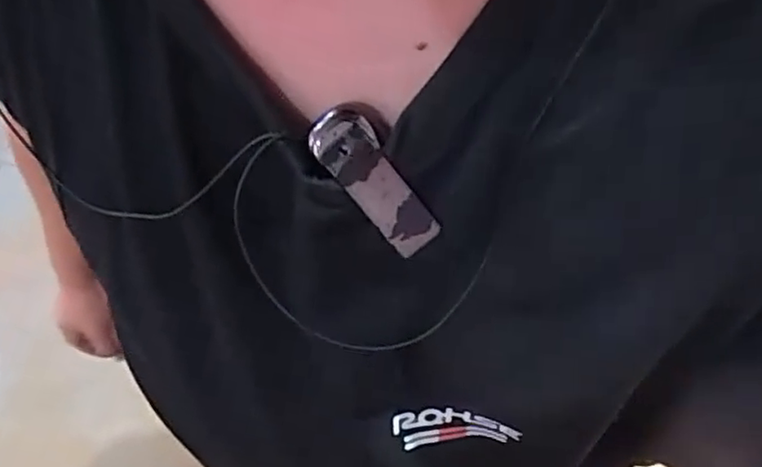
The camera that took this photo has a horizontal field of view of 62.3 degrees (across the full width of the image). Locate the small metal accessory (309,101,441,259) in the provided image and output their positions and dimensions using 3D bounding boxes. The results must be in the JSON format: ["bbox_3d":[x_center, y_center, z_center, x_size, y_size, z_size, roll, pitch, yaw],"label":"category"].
[{"bbox_3d":[-0.001,-0.019,0.210,0.025,0.013,0.055,-35,91,-16],"label":"small metal accessory"}]

